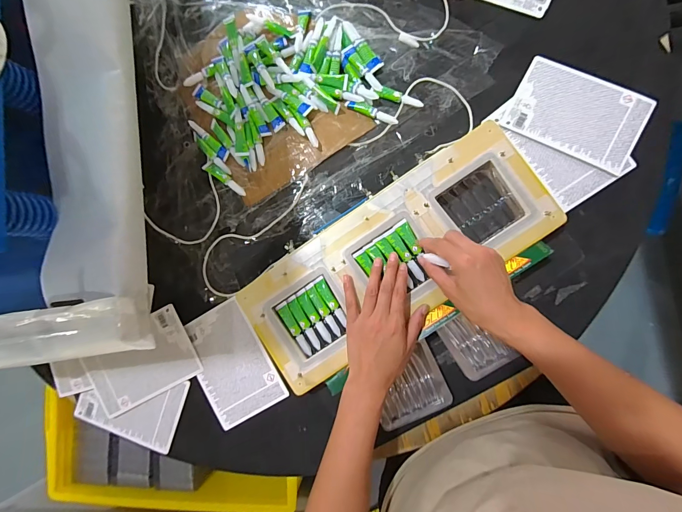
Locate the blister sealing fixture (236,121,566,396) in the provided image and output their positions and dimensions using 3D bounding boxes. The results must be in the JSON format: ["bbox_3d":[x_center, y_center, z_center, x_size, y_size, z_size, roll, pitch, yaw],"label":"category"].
[{"bbox_3d":[0.071,0.002,0.466,0.421,0.028,0.167,-34,86,4],"label":"blister sealing fixture"}]

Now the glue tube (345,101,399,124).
[{"bbox_3d":[0.045,-0.211,0.498,0.081,0.013,0.012,23,90,9],"label":"glue tube"}]

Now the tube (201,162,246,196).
[{"bbox_3d":[-0.178,-0.119,0.522,0.080,0.007,0.017,36,92,9],"label":"tube"}]

